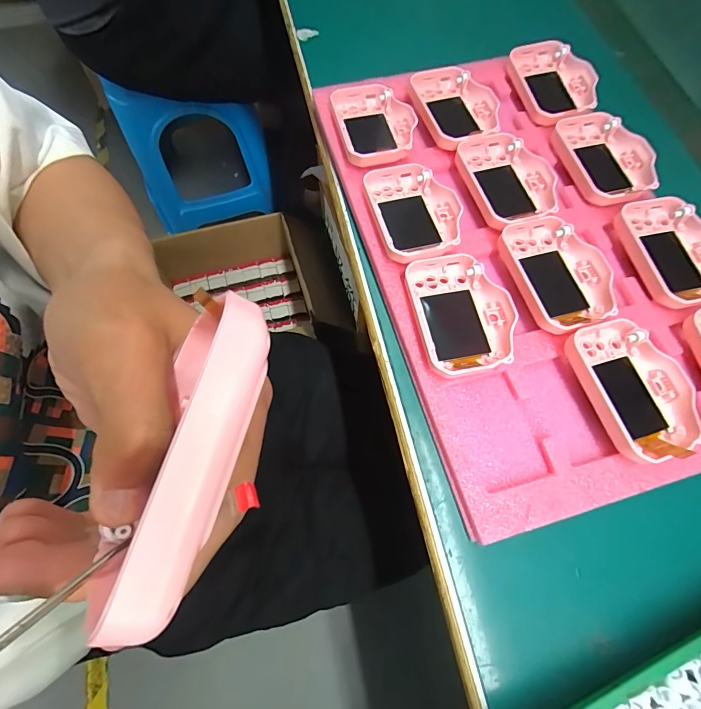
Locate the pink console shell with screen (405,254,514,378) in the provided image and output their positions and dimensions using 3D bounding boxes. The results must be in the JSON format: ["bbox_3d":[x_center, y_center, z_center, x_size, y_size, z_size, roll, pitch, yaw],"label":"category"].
[{"bbox_3d":[0.072,-0.027,0.245,0.060,0.014,0.081,-10,69,-4],"label":"pink console shell with screen"}]

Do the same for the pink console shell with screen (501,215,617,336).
[{"bbox_3d":[0.141,-0.055,0.256,0.061,0.016,0.084,-13,69,-5],"label":"pink console shell with screen"}]

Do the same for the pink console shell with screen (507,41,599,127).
[{"bbox_3d":[0.175,-0.232,0.324,0.057,0.021,0.084,-10,69,-4],"label":"pink console shell with screen"}]

